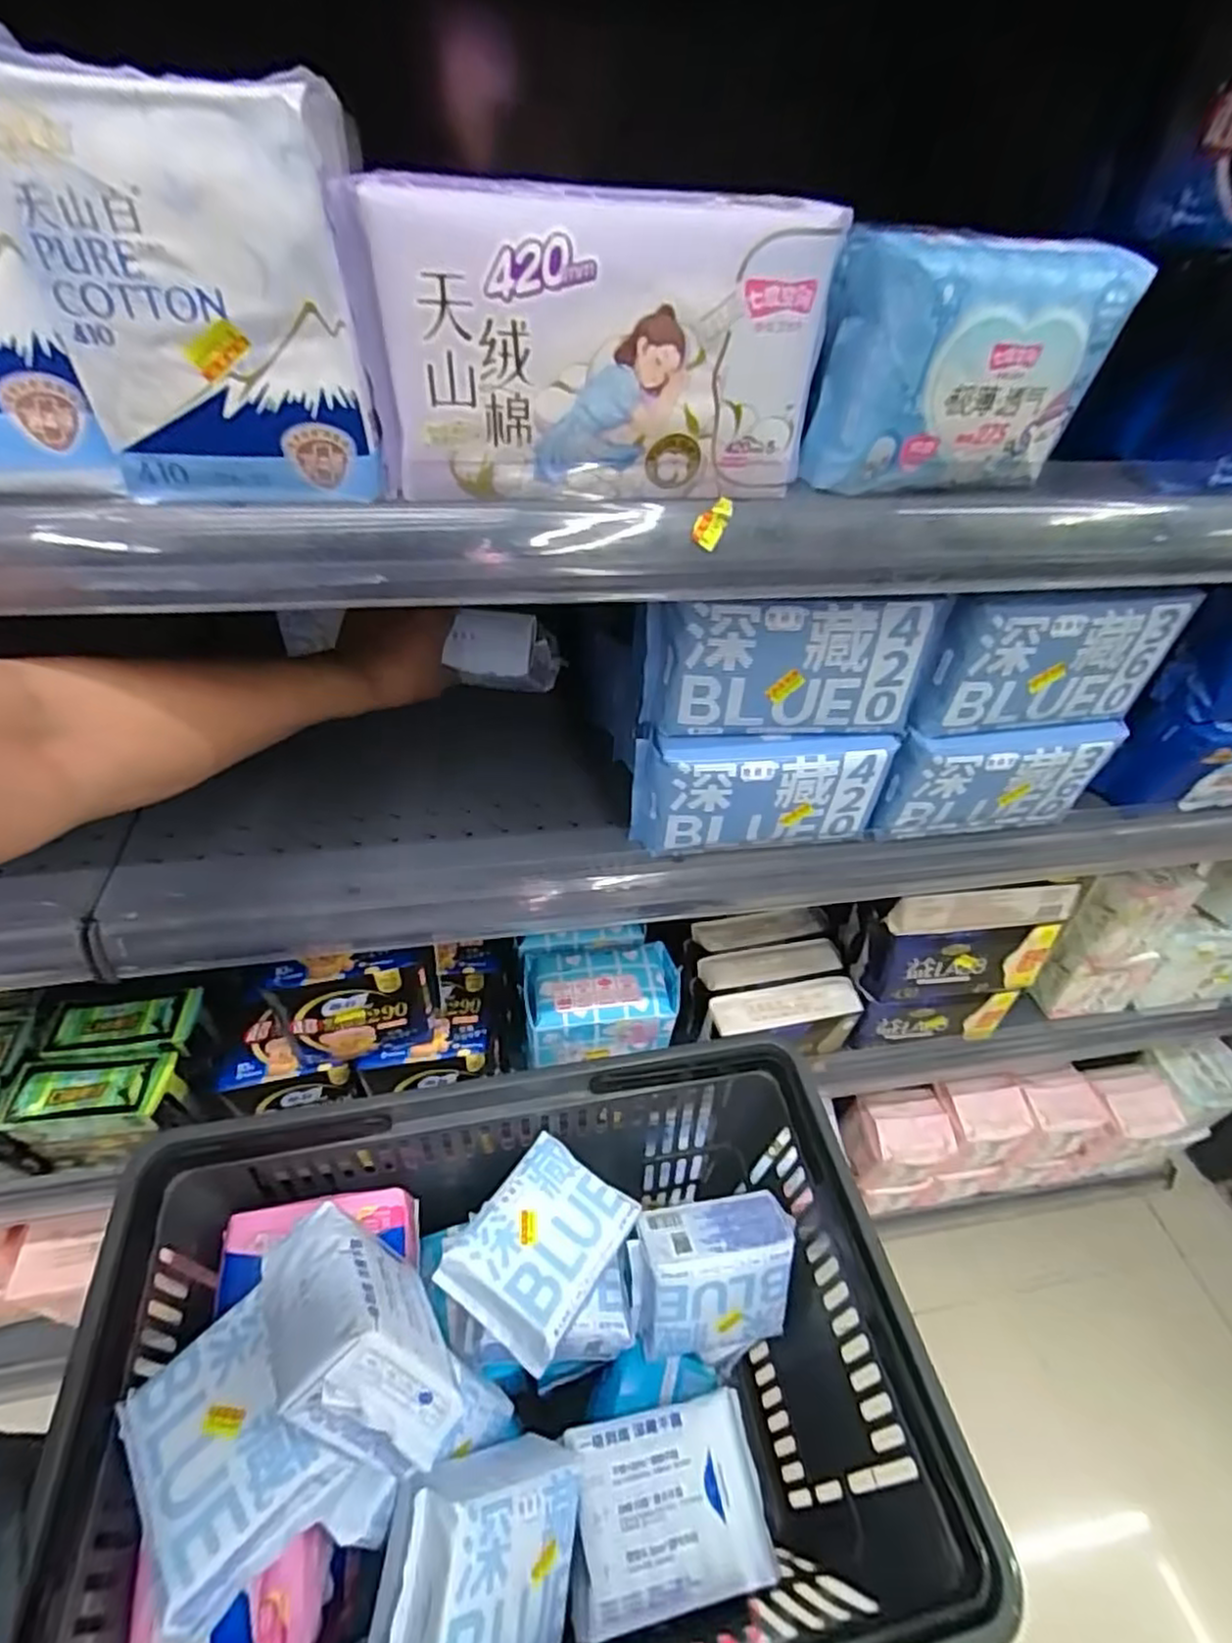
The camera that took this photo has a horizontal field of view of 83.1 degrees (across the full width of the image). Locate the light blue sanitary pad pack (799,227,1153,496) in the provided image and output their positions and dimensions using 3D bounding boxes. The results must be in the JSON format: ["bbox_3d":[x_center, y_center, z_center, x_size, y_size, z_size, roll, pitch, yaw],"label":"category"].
[{"bbox_3d":[0.149,-0.201,0.308,0.112,0.088,0.052,-8,45,-12],"label":"light blue sanitary pad pack"}]

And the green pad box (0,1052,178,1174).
[{"bbox_3d":[-0.437,0.252,0.603,0.118,0.090,0.060,-2,44,-6],"label":"green pad box"}]

